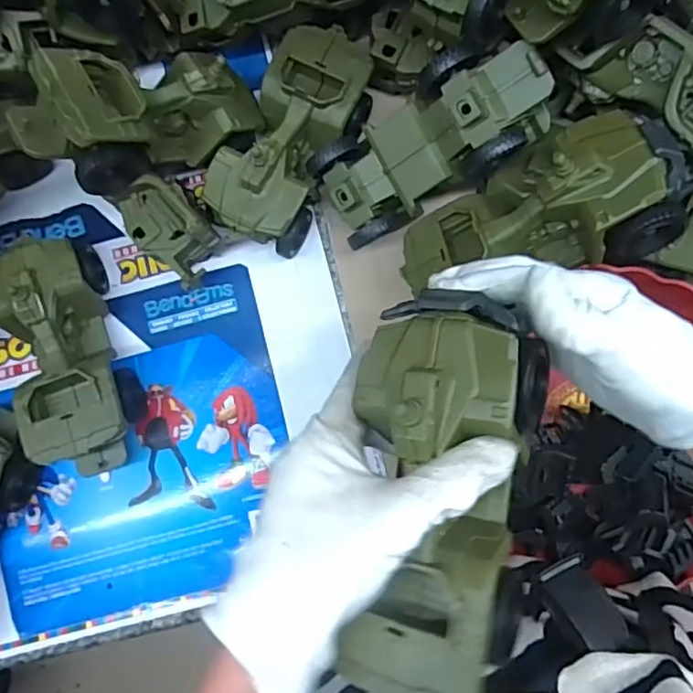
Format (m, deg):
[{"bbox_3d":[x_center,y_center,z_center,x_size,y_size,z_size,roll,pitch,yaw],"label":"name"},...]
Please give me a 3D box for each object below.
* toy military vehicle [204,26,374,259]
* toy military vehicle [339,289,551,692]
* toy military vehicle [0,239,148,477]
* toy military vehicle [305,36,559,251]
[{"bbox_3d":[-0.041,-0.164,0.515,0.089,0.083,0.176,29,85,7],"label":"toy military vehicle"},{"bbox_3d":[0.048,0.069,0.288,0.089,0.052,0.186,4,80,4],"label":"toy military vehicle"},{"bbox_3d":[-0.225,0.010,0.499,0.077,0.082,0.183,-19,81,0],"label":"toy military vehicle"},{"bbox_3d":[0.066,-0.149,0.461,0.180,0.069,0.079,-27,80,30],"label":"toy military vehicle"}]

